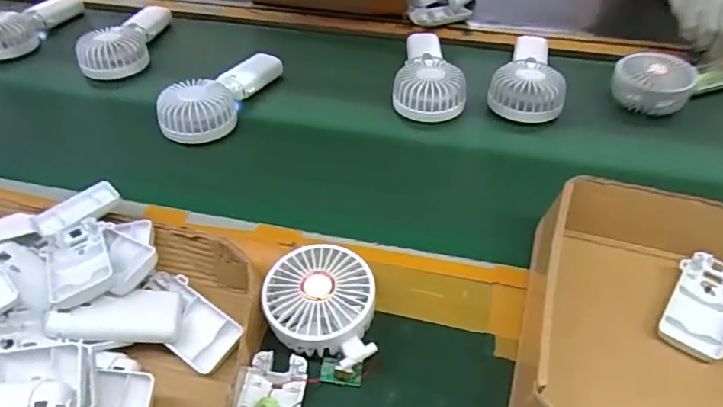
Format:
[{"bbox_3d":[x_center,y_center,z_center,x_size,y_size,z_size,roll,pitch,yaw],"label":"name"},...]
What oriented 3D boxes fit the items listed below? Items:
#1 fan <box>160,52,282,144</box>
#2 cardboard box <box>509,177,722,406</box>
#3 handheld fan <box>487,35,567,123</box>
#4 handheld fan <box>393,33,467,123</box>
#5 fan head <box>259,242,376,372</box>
[{"bbox_3d":[-0.173,-0.140,0.649,0.074,0.055,0.173,15,48,17],"label":"fan"},{"bbox_3d":[0.233,0.087,0.389,0.202,0.073,0.208,16,48,18],"label":"cardboard box"},{"bbox_3d":[0.218,-0.173,0.664,0.089,0.038,0.184,14,48,16],"label":"handheld fan"},{"bbox_3d":[0.092,-0.176,0.672,0.088,0.042,0.185,5,46,9],"label":"handheld fan"},{"bbox_3d":[-0.033,0.085,0.421,0.088,0.044,0.098,-1,45,2],"label":"fan head"}]

